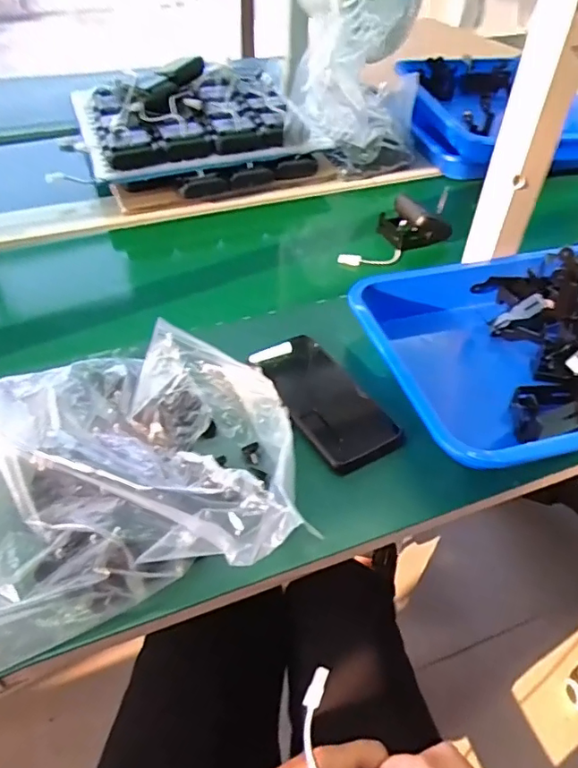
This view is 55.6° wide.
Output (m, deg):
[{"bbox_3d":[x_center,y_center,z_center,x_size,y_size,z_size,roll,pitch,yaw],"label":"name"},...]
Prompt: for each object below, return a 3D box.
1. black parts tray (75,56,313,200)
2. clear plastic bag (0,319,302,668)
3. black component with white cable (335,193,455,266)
[{"bbox_3d":[-0.152,-0.394,0.826,0.303,0.105,0.264,-18,49,-18],"label":"black parts tray"},{"bbox_3d":[-0.137,0.058,0.424,0.291,0.080,0.254,-11,47,-13],"label":"clear plastic bag"},{"bbox_3d":[0.140,-0.193,0.718,0.085,0.057,0.124,36,55,28],"label":"black component with white cable"}]

